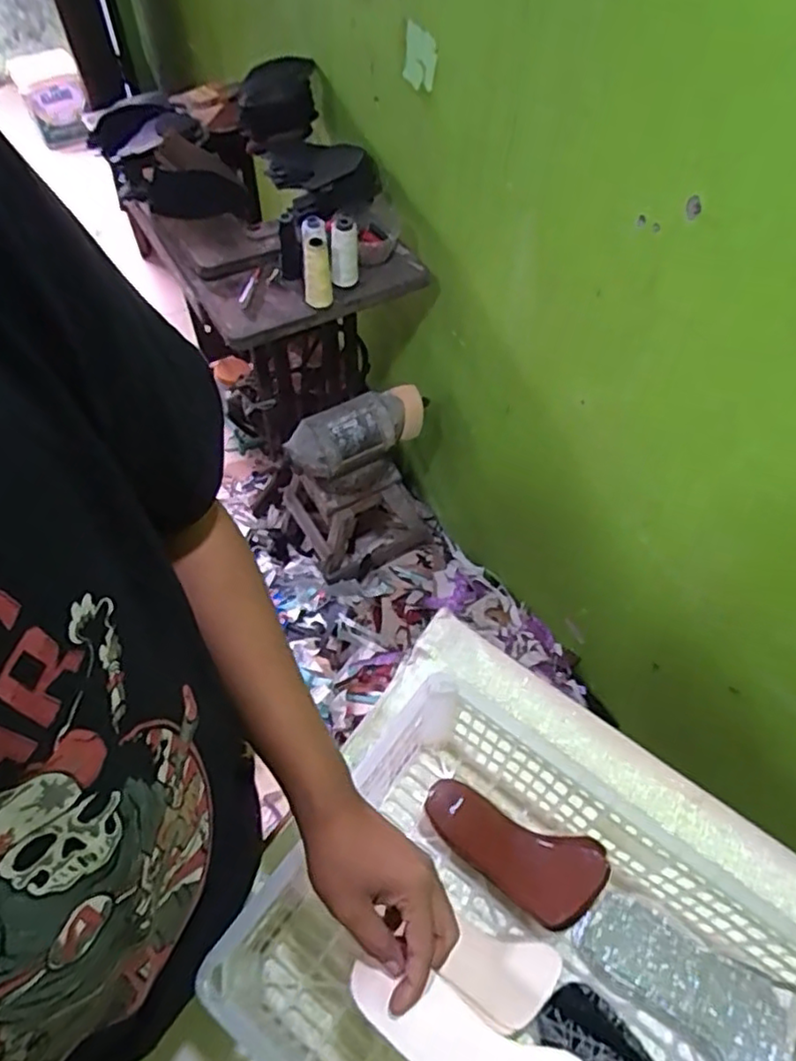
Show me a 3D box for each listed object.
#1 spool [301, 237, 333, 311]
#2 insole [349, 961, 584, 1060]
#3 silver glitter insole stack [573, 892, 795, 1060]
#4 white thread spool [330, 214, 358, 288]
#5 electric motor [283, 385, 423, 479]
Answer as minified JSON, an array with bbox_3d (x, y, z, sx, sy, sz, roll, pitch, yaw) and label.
[{"bbox_3d":[-0.137,-0.435,1.114,0.047,0.108,0.044,-3,57,-4],"label":"spool"},{"bbox_3d":[0.039,0.351,0.445,0.165,0.007,0.062,15,50,26],"label":"insole"},{"bbox_3d":[0.250,0.395,0.571,0.184,0.046,0.085,33,61,18],"label":"silver glitter insole stack"},{"bbox_3d":[-0.091,-0.480,1.134,0.044,0.108,0.047,3,56,0],"label":"white thread spool"},{"bbox_3d":[-0.083,-0.201,1.325,0.286,0.105,0.126,-29,62,-19],"label":"electric motor"}]

